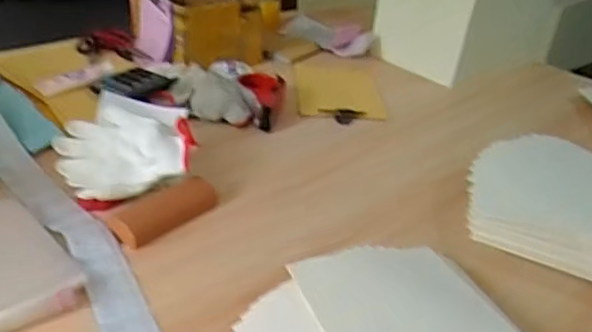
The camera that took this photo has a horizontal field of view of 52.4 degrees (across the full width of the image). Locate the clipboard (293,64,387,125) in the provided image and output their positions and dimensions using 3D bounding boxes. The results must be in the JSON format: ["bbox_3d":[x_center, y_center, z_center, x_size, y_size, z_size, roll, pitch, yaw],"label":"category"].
[{"bbox_3d":[0.109,-0.195,1.539,0.210,0.034,0.346,3,30,-5],"label":"clipboard"}]

